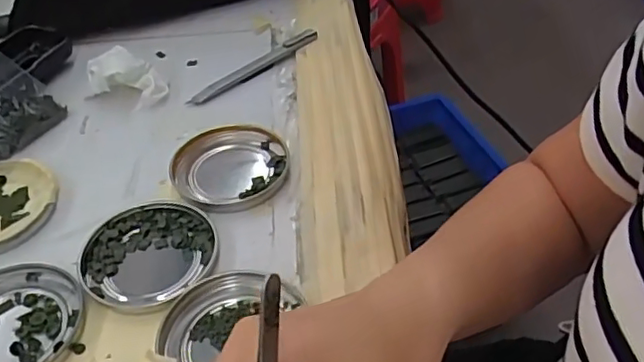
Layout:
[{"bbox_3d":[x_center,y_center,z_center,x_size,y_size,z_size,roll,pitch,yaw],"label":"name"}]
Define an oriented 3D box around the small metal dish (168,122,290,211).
[{"bbox_3d":[-0.062,-0.011,0.413,0.078,0.008,0.078,-1,44,1],"label":"small metal dish"}]

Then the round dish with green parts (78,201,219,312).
[{"bbox_3d":[-0.104,0.043,0.361,0.071,0.008,0.080,33,54,31],"label":"round dish with green parts"}]

